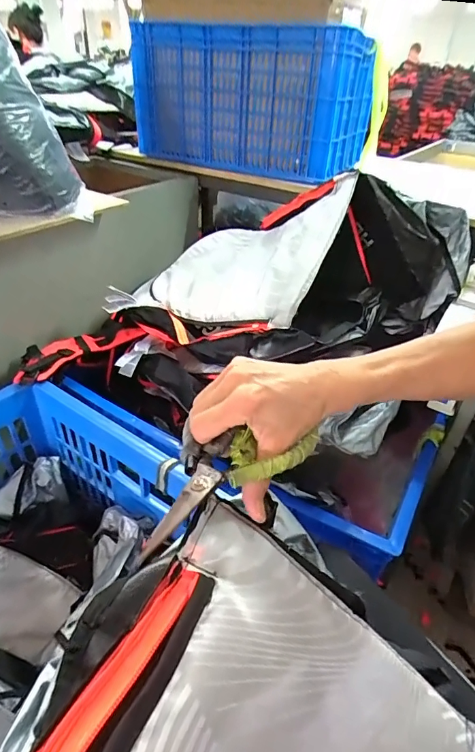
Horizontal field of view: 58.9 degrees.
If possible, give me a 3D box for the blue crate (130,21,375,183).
[{"bbox_3d":[0.051,-0.750,1.141,0.581,0.299,0.368,23,41,25],"label":"blue crate"}]

